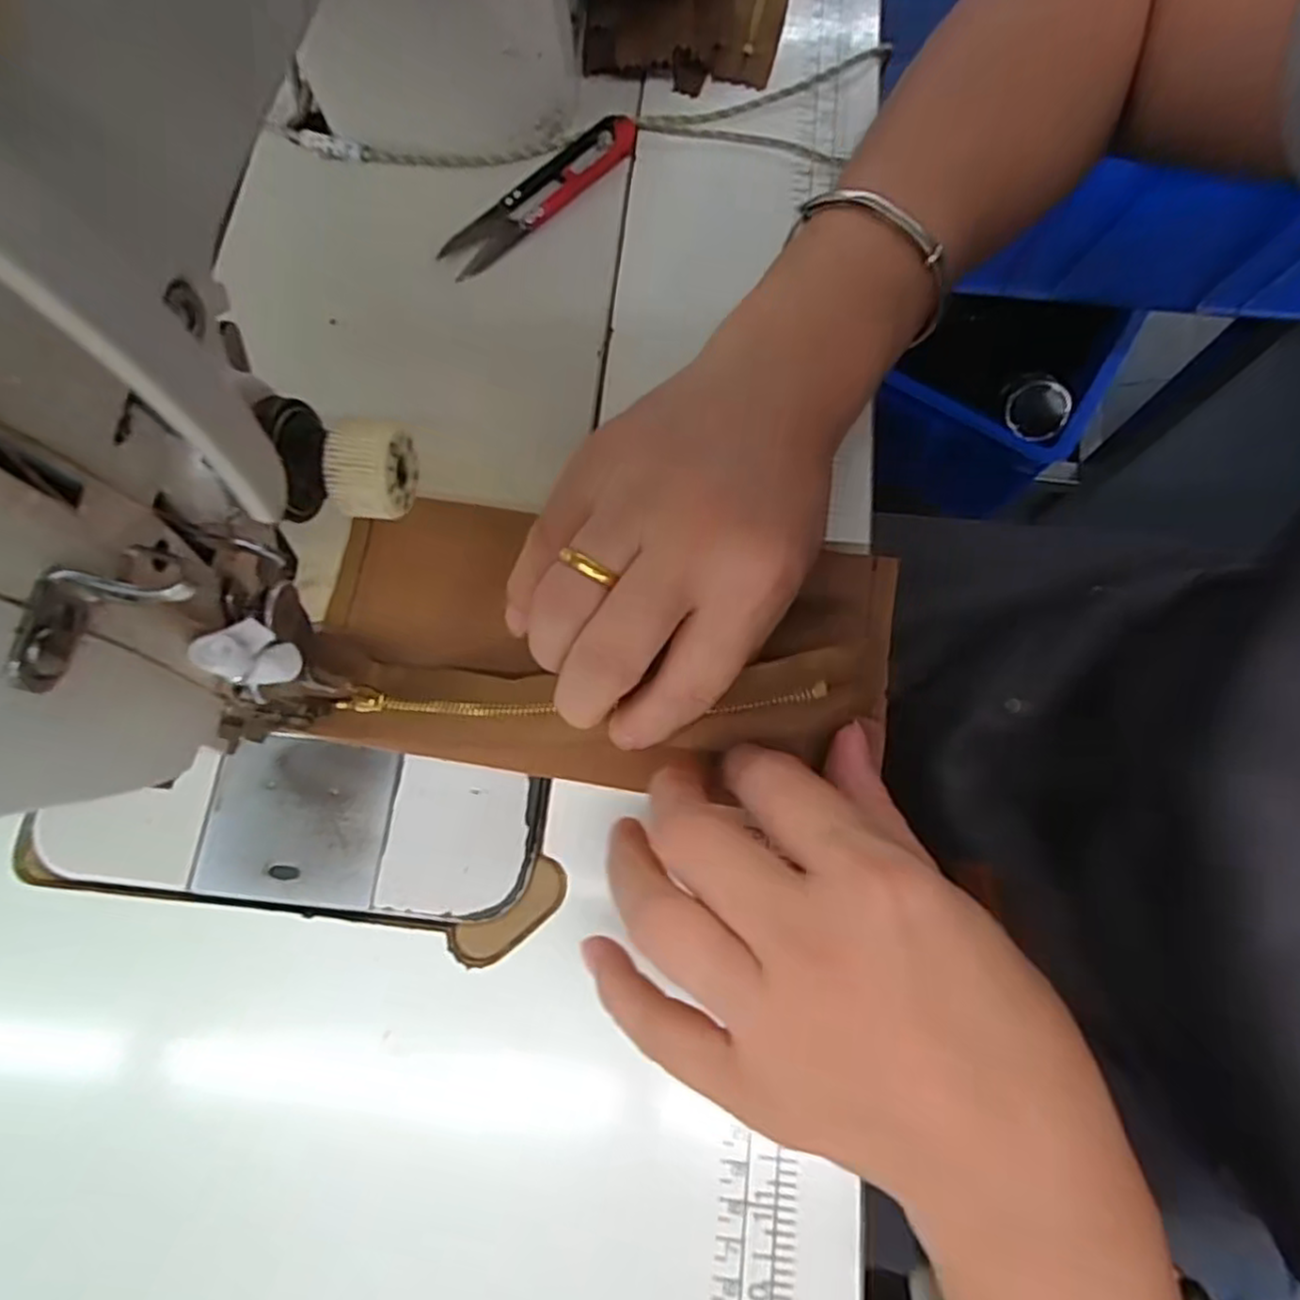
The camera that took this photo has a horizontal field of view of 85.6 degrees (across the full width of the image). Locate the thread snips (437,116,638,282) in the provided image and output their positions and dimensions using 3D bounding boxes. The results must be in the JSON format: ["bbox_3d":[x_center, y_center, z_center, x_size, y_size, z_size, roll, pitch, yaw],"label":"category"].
[{"bbox_3d":[-0.048,-0.203,0.312,0.104,0.011,0.021,-41,77,-9],"label":"thread snips"}]

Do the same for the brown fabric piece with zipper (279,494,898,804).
[{"bbox_3d":[-0.016,-0.004,0.254,0.204,0.020,0.099,5,74,4],"label":"brown fabric piece with zipper"}]

